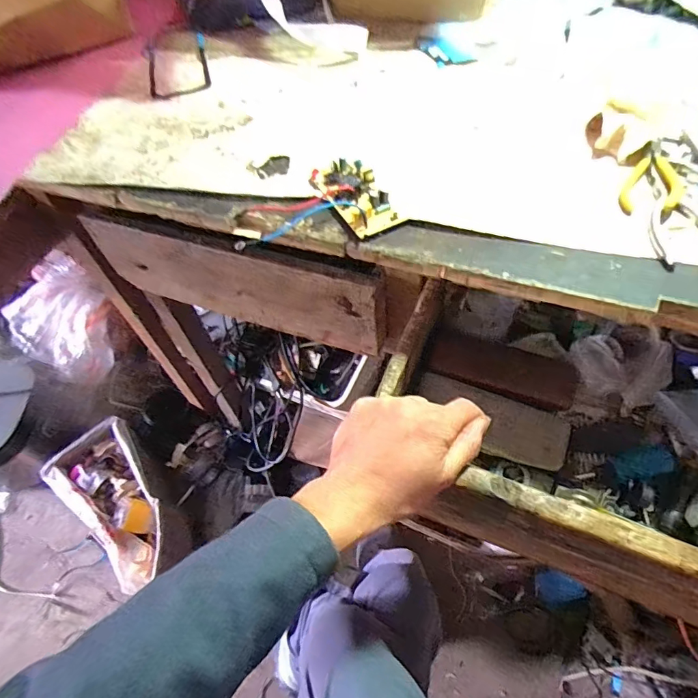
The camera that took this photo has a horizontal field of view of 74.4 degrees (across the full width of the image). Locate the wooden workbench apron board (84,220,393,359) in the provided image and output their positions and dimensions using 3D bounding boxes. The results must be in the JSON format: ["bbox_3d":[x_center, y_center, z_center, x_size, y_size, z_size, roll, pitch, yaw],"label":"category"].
[{"bbox_3d":[-0.146,-0.085,0.575,0.398,0.141,0.026,17,59,15],"label":"wooden workbench apron board"}]

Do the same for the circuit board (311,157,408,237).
[{"bbox_3d":[0.006,-0.145,0.426,0.046,0.017,0.102,-27,59,-13],"label":"circuit board"}]

